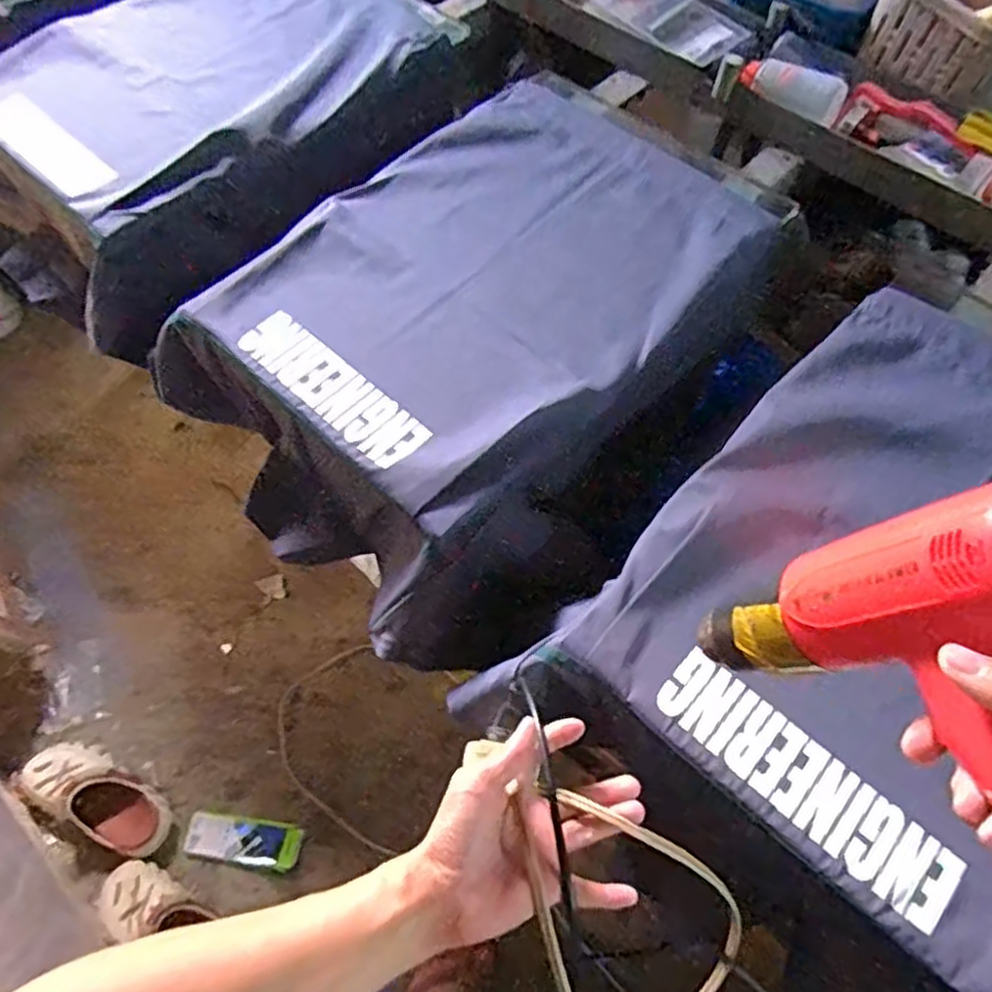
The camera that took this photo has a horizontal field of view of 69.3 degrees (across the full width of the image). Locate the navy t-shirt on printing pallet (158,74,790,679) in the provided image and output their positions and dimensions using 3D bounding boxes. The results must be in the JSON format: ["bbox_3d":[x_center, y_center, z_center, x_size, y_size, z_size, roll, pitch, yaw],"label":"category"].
[{"bbox_3d":[-0.022,-0.212,0.866,0.447,0.163,0.679,40,69,20],"label":"navy t-shirt on printing pallet"}]

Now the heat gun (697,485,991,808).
[{"bbox_3d":[0.222,0.062,0.352,0.075,0.173,0.261,-3,20,-25],"label":"heat gun"}]

